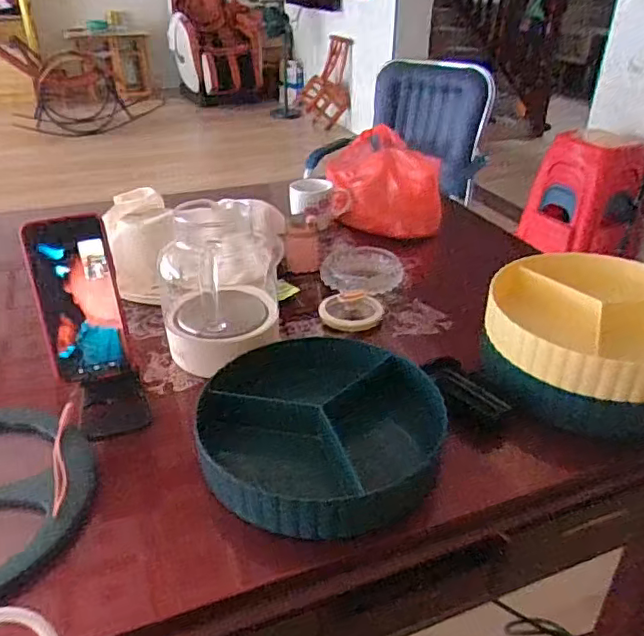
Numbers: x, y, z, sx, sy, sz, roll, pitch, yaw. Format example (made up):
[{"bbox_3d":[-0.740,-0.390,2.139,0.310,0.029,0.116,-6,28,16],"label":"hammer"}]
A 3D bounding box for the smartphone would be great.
[{"bbox_3d":[-0.245,-0.019,0.579,0.075,0.167,0.015,-14,9,-23],"label":"smartphone"}]

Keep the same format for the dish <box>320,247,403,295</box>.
[{"bbox_3d":[0.064,-0.076,0.913,0.133,0.029,0.126,0,31,0],"label":"dish"}]

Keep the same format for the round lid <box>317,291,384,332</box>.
[{"bbox_3d":[0.043,-0.012,0.810,0.089,0.029,0.067,-2,32,-4],"label":"round lid"}]

